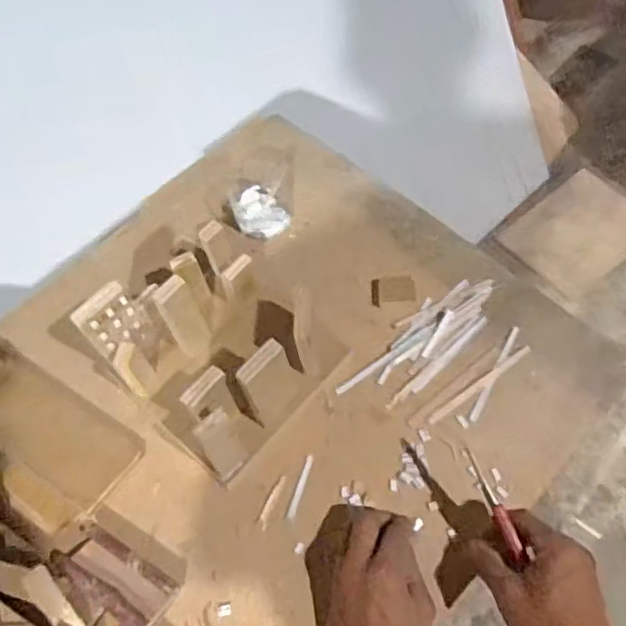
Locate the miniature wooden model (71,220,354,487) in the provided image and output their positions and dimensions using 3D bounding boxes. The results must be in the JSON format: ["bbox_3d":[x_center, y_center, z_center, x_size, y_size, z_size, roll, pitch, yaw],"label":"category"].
[{"bbox_3d":[-0.078,0.021,0.565,0.171,0.108,0.188,35,70,22],"label":"miniature wooden model"}]

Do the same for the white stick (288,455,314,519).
[{"bbox_3d":[-0.010,0.152,0.547,0.007,0.007,0.055,15,63,11],"label":"white stick"}]

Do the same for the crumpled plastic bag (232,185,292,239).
[{"bbox_3d":[-0.060,-0.117,0.683,0.055,0.029,0.067,-21,61,-6],"label":"crumpled plastic bag"}]

